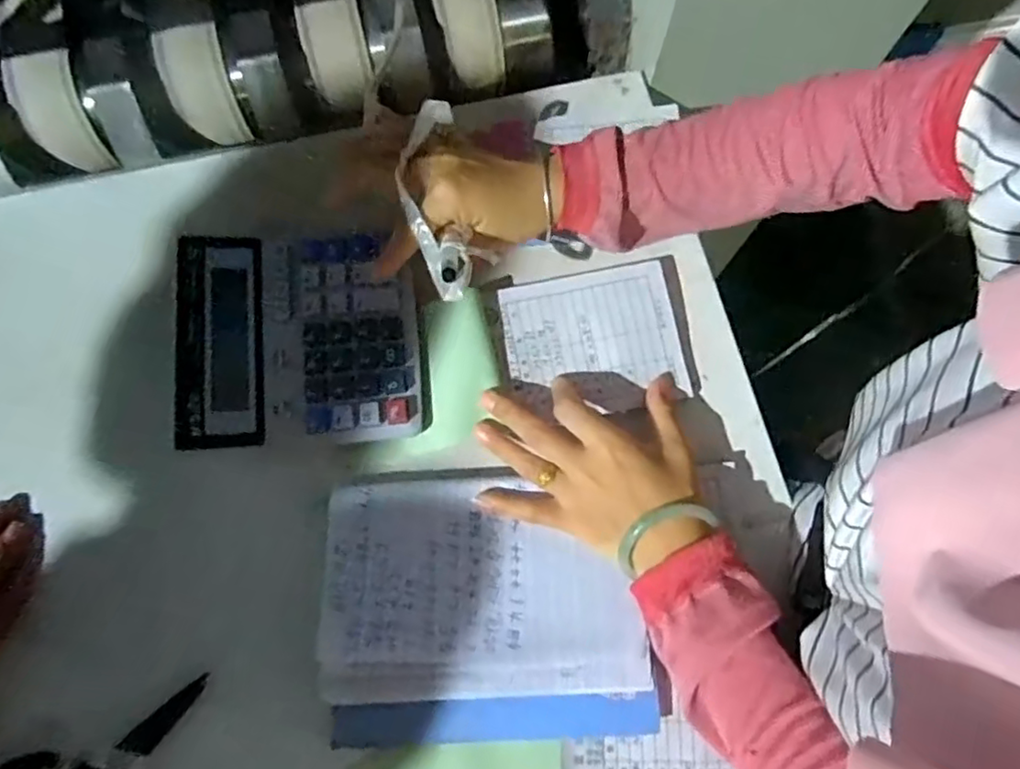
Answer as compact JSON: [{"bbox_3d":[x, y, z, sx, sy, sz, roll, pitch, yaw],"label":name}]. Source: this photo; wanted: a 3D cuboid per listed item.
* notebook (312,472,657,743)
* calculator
[{"bbox_3d":[-0.016,0.139,0.399,0.205,0.026,0.165,-2,74,-2],"label":"notebook"},{"bbox_3d":[-0.145,-0.034,0.433,0.164,0.020,0.147,-3,74,-3],"label":"calculator"}]

